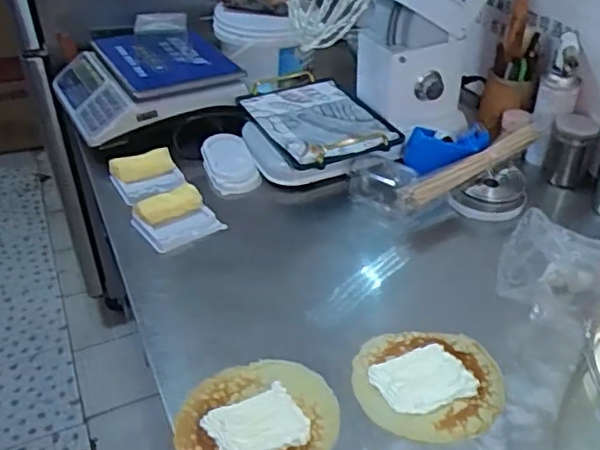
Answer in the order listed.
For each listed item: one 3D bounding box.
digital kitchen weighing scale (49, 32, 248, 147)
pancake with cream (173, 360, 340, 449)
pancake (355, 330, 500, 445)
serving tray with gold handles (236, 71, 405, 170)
[{"bbox_3d":[-0.316,-0.303,1.308,0.336,0.101,0.313,-16,39,-19],"label":"digital kitchen weighing scale"},{"bbox_3d":[-0.049,0.221,0.727,0.170,0.012,0.176,12,39,16],"label":"pancake with cream"},{"bbox_3d":[0.153,0.187,0.767,0.171,0.015,0.147,2,37,4],"label":"pancake"},{"bbox_3d":[0.032,-0.200,1.206,0.221,0.033,0.302,-19,40,-23],"label":"serving tray with gold handles"}]

